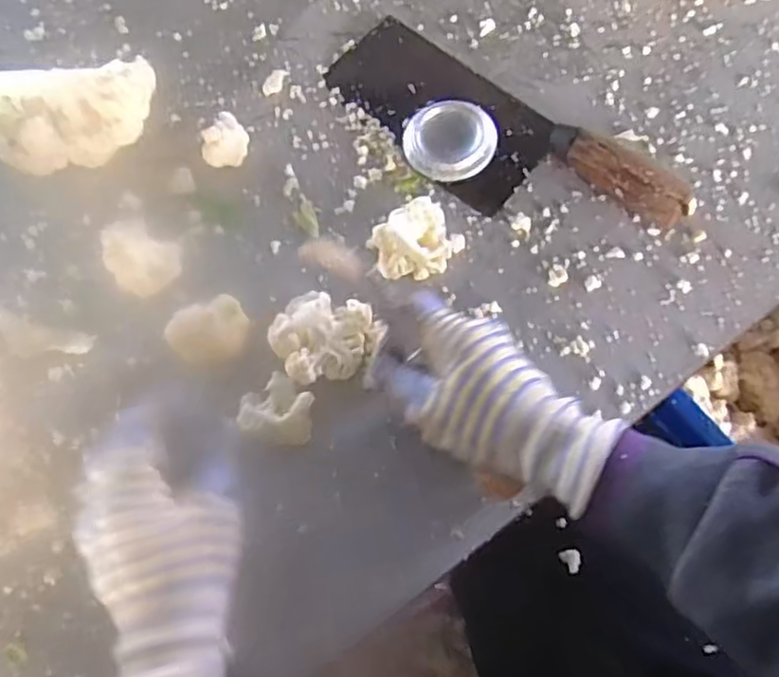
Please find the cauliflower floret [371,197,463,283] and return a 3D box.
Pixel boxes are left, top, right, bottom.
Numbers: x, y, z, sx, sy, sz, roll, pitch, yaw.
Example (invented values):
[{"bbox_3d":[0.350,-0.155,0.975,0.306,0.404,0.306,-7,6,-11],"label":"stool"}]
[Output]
[{"bbox_3d":[0.020,-0.063,0.435,0.056,0.037,0.039,-12,70,-3],"label":"cauliflower floret"}]

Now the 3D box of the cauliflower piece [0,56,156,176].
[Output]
[{"bbox_3d":[-0.209,-0.146,0.457,0.109,0.065,0.045,-17,71,-5],"label":"cauliflower piece"}]

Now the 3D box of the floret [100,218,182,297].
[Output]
[{"bbox_3d":[-0.159,-0.051,0.434,0.045,0.031,0.038,38,75,13],"label":"floret"}]

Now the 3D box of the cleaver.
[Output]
[{"bbox_3d":[0.074,-0.143,0.465,0.269,0.032,0.104,32,74,12],"label":"cleaver"}]

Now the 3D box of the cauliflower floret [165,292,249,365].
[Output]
[{"bbox_3d":[-0.109,-0.002,0.417,0.046,0.025,0.036,-29,72,-9],"label":"cauliflower floret"}]

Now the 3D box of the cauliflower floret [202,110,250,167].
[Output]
[{"bbox_3d":[-0.112,-0.138,0.474,0.026,0.027,0.040,17,71,7],"label":"cauliflower floret"}]

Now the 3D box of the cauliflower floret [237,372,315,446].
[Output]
[{"bbox_3d":[-0.064,0.042,0.399,0.043,0.022,0.037,17,71,7],"label":"cauliflower floret"}]

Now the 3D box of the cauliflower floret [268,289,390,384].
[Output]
[{"bbox_3d":[-0.037,-0.001,0.415,0.063,0.027,0.051,-30,72,-10],"label":"cauliflower floret"}]

